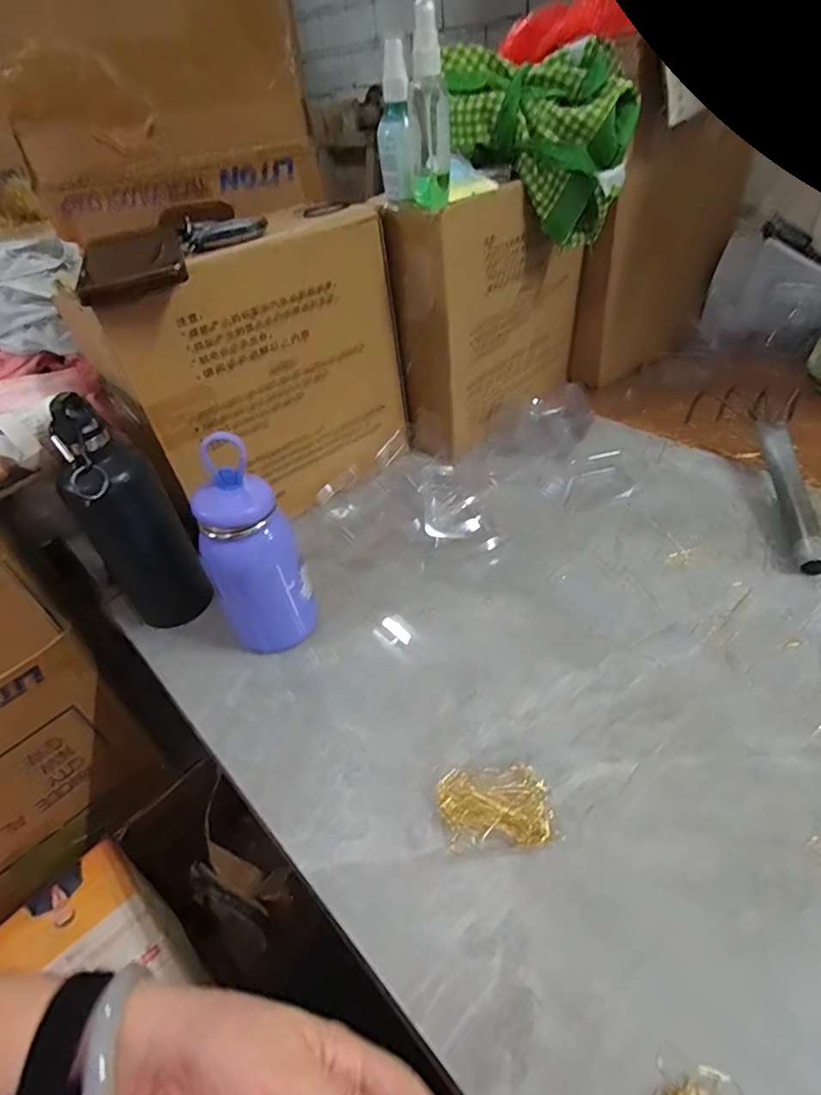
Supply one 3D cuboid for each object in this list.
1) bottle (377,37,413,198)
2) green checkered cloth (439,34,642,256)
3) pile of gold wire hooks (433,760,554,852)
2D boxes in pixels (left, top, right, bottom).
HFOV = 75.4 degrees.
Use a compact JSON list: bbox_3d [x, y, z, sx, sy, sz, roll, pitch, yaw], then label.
[{"bbox_3d":[-0.016,-0.393,0.498,0.031,0.112,0.035,-5,42,1],"label":"bottle"},{"bbox_3d":[0.124,-0.408,0.548,0.187,0.154,0.107,-2,42,5],"label":"green checkered cloth"},{"bbox_3d":[0.055,0.171,0.349,0.069,0.019,0.054,-11,42,-5],"label":"pile of gold wire hooks"}]

